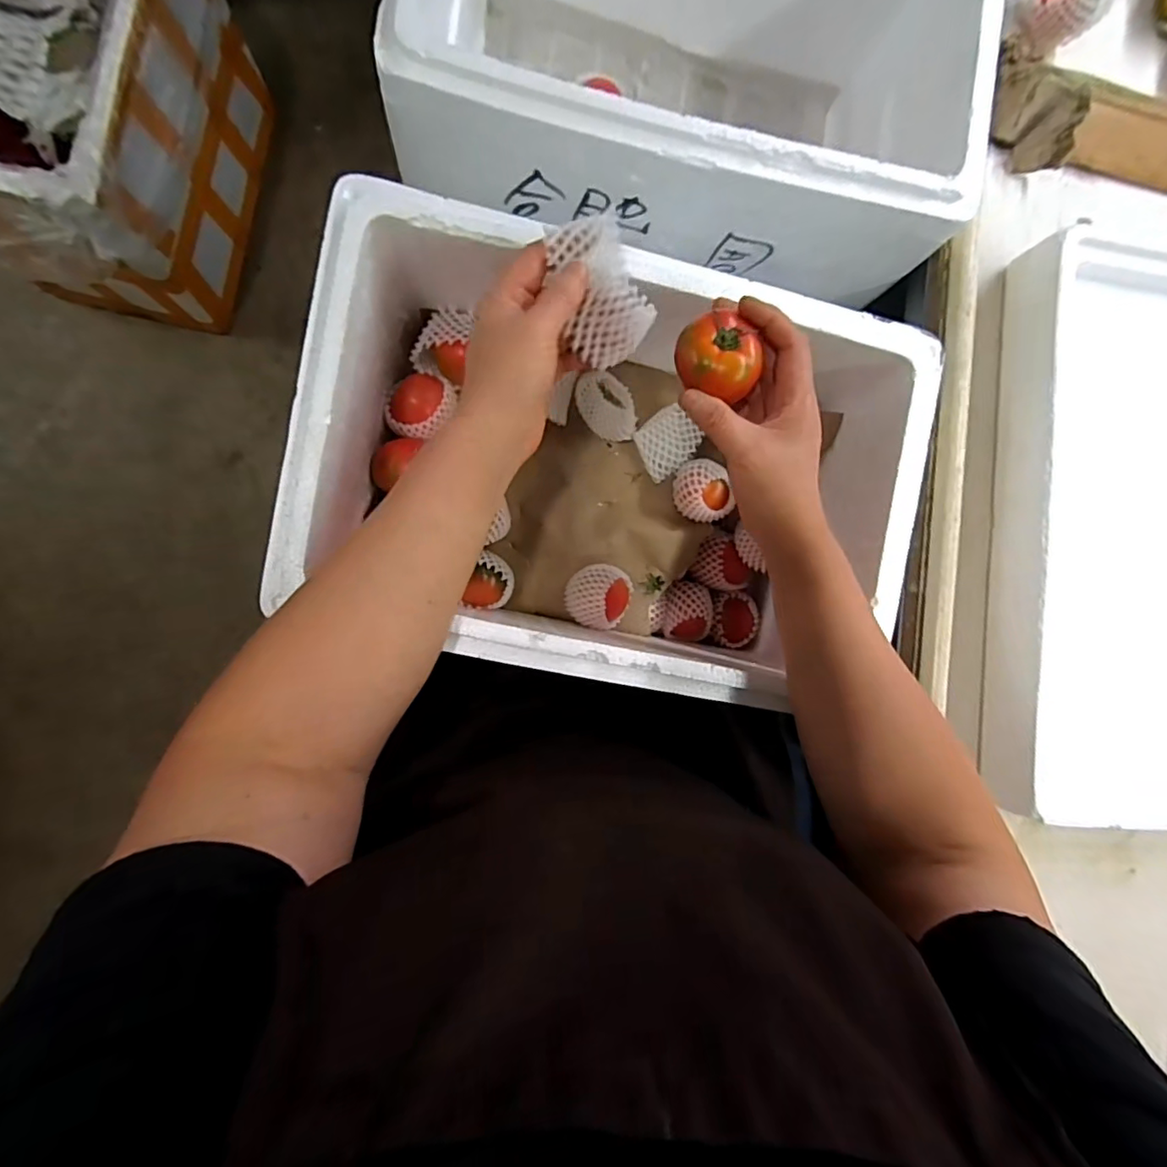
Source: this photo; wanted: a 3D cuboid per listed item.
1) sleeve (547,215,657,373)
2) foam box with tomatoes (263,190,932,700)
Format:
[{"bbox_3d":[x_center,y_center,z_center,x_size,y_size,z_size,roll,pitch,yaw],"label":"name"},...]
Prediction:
[{"bbox_3d":[0.012,-0.187,0.356,0.053,0.035,0.080,-19,92,-8],"label":"sleeve"},{"bbox_3d":[0.009,-0.081,0.462,0.416,0.174,0.293,12,88,-7],"label":"foam box with tomatoes"}]

